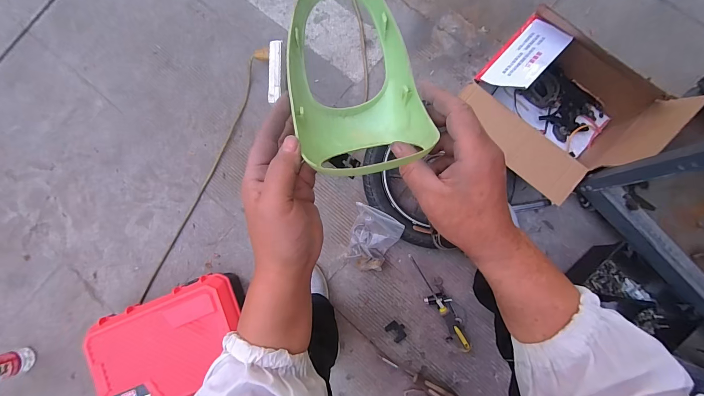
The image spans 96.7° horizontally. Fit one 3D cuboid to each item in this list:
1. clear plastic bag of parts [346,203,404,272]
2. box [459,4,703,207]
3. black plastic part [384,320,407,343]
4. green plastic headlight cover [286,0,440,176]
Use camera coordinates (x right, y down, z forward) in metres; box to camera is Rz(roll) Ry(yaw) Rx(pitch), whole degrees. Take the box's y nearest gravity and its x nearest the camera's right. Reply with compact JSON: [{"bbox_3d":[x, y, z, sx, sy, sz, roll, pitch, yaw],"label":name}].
[{"bbox_3d":[0.043,0.106,0.786,0.122,0.059,0.152,25,89,8],"label":"clear plastic bag of parts"},{"bbox_3d":[0.441,-0.190,0.706,0.345,0.201,0.312,42,91,8],"label":"box"},{"bbox_3d":[0.112,0.331,0.780,0.041,0.011,0.051,-38,82,2],"label":"black plastic part"},{"bbox_3d":[0.001,-0.100,0.283,0.114,0.084,0.143,-15,84,5],"label":"green plastic headlight cover"}]

